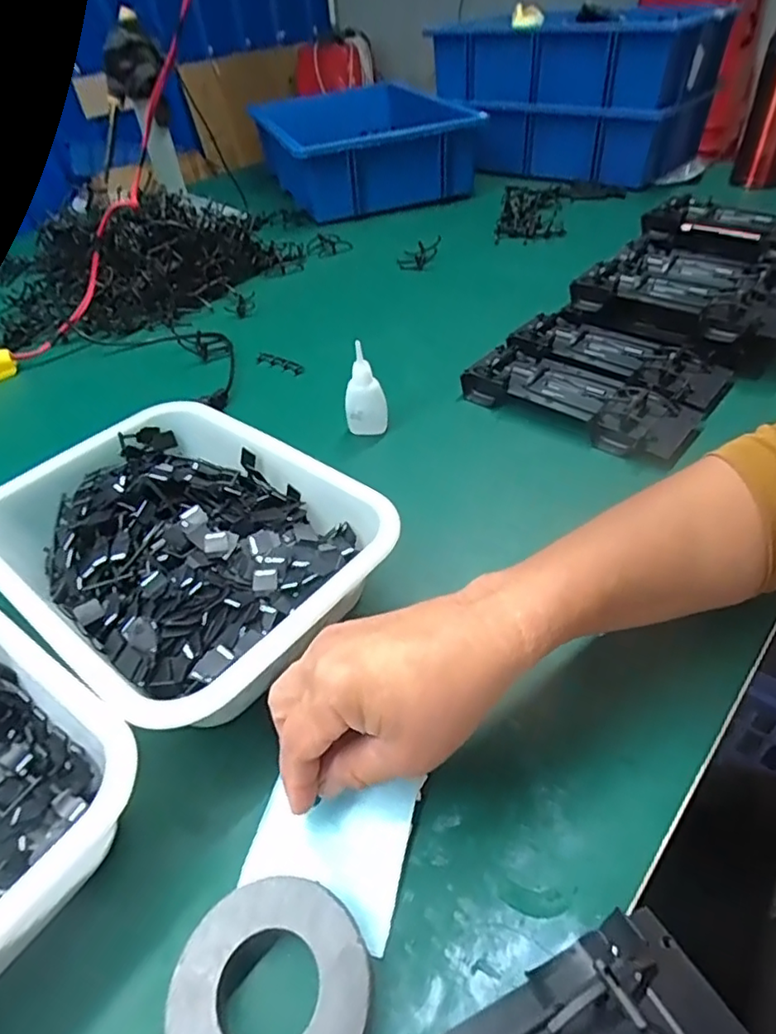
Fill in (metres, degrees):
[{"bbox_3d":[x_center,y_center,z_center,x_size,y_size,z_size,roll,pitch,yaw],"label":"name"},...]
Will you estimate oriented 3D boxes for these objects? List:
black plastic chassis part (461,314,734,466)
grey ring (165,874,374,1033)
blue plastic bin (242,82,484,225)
[{"bbox_3d":[0.210,-0.151,0.550,0.193,0.021,0.081,27,52,29],"label":"black plastic chassis part"},{"bbox_3d":[-0.045,0.187,0.232,0.075,0.019,0.074,-3,43,3],"label":"grey ring"},{"bbox_3d":[-0.054,-0.711,1.113,0.354,0.105,0.535,-14,44,-9],"label":"blue plastic bin"}]

